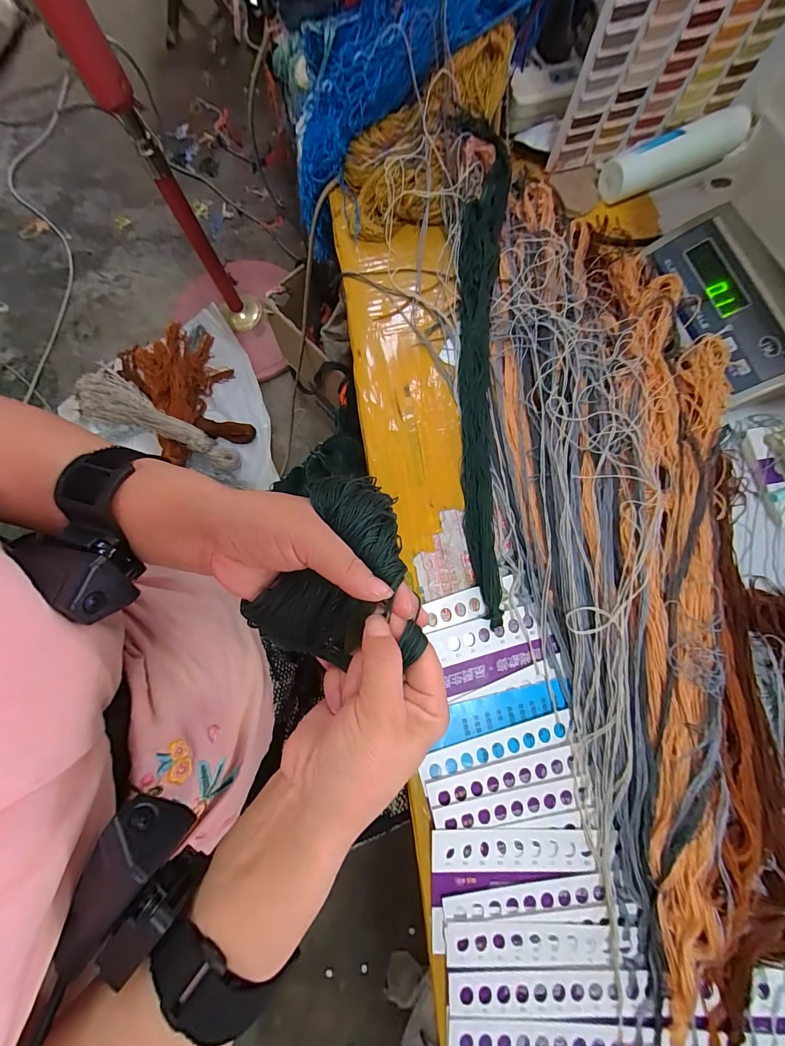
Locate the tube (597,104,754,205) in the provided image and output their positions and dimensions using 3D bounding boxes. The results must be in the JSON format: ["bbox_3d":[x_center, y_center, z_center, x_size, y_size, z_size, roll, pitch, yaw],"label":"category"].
[{"bbox_3d":[0.304,-0.400,0.409,0.150,0.045,0.033,-23,80,-5],"label":"tube"}]

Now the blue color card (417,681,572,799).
[{"bbox_3d":[0.085,0.169,0.311,0.132,0.006,0.051,-12,79,-3],"label":"blue color card"}]

